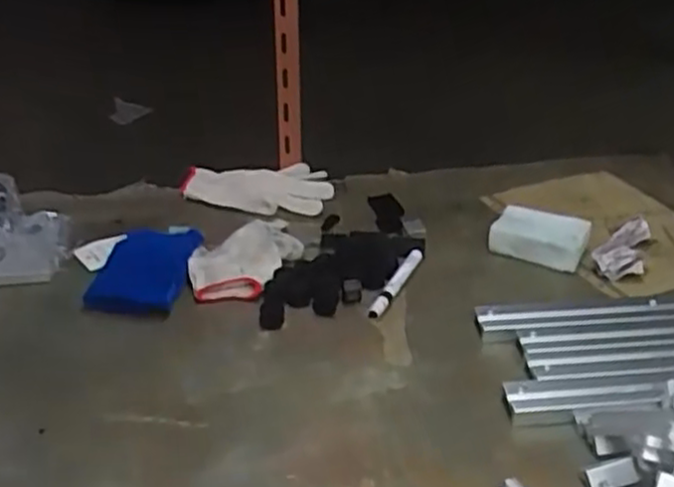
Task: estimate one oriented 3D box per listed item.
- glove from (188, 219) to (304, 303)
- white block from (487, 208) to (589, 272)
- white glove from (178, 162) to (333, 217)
[{"bbox_3d":[-0.112,0.012,0.942,0.106,0.037,0.191,15,33,24],"label":"glove"},{"bbox_3d":[0.260,-0.006,0.969,0.114,0.052,0.063,14,32,23],"label":"white block"},{"bbox_3d":[-0.116,-0.082,1.101,0.210,0.026,0.109,2,50,-2],"label":"white glove"}]

